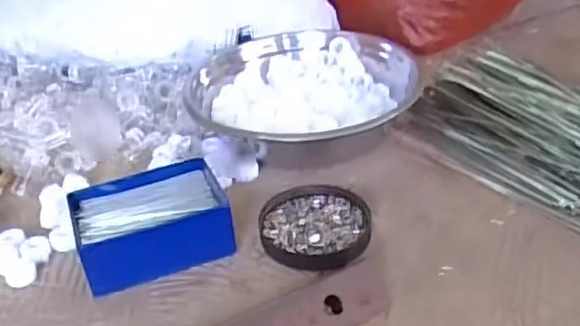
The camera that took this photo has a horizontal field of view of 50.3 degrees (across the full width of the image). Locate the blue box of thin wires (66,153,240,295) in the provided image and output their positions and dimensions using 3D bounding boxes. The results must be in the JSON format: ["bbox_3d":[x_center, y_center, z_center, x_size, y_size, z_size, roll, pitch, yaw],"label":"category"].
[{"bbox_3d":[-0.106,0.047,0.477,0.113,0.042,0.084,-16,35,-16],"label":"blue box of thin wires"}]

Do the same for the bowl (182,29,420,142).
[{"bbox_3d":[0.011,-0.070,0.619,0.207,0.080,0.207,-4,32,2],"label":"bowl"}]

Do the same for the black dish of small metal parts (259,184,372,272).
[{"bbox_3d":[0.019,0.048,0.482,0.084,0.014,0.090,-4,32,2],"label":"black dish of small metal parts"}]

